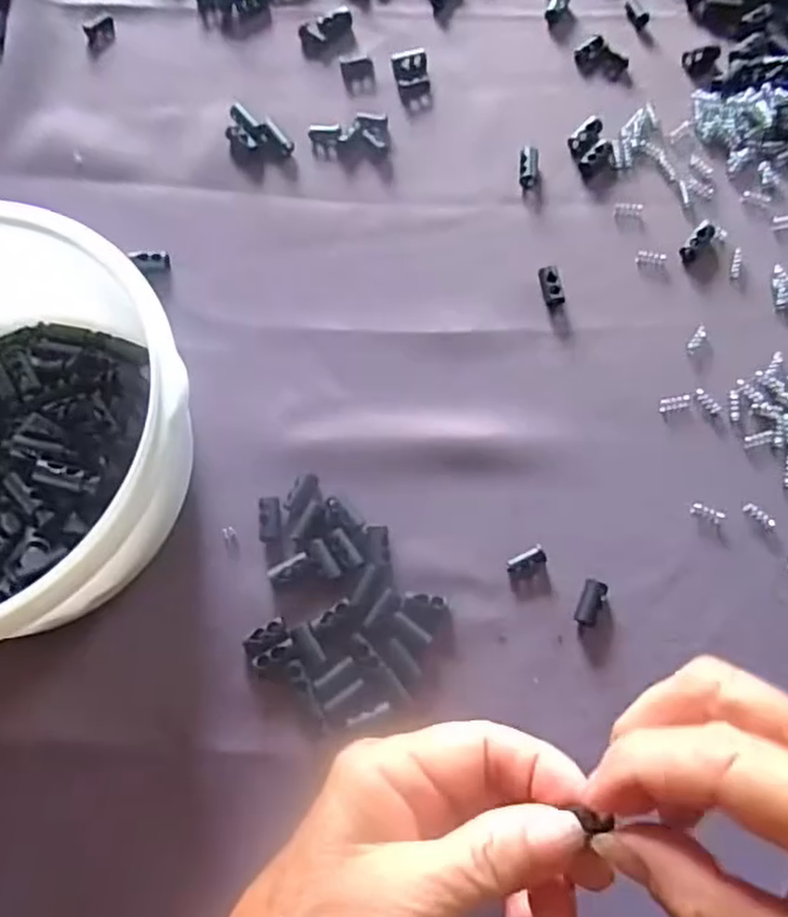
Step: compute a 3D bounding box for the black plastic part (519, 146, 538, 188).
[{"bbox_3d":[0.067,-0.145,0.350,0.008,0.005,0.023,6,75,2],"label":"black plastic part"}]

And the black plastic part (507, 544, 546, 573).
[{"bbox_3d":[0.055,0.043,0.294,0.016,0.006,0.007,-27,76,-7],"label":"black plastic part"}]

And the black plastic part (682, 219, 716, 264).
[{"bbox_3d":[0.145,-0.103,0.336,0.009,0.006,0.022,38,93,10],"label":"black plastic part"}]

